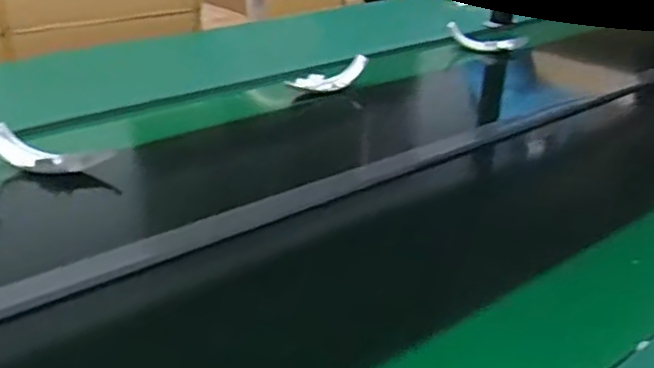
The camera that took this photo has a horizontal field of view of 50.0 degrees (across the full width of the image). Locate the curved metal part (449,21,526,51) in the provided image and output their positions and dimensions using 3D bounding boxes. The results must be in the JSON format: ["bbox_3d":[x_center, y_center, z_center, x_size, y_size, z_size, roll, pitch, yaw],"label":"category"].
[{"bbox_3d":[0.351,-0.318,1.538,0.168,0.052,0.036,8,28,10],"label":"curved metal part"}]

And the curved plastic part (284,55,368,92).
[{"bbox_3d":[0.005,-0.194,1.282,0.158,0.052,0.038,-15,33,-31],"label":"curved plastic part"}]

